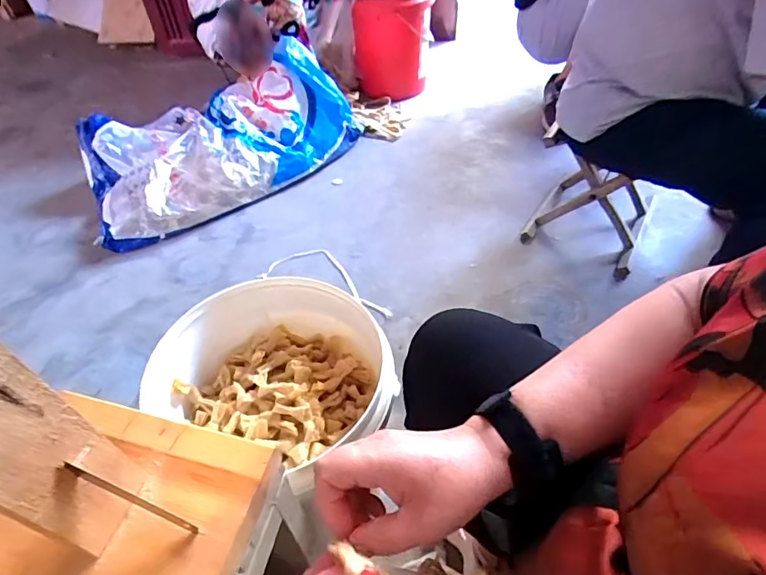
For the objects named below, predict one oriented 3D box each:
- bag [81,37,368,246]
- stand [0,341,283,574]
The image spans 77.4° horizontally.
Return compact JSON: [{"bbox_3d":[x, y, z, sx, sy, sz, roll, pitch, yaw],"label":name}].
[{"bbox_3d":[-0.424,-0.426,1.338,0.784,0.280,0.389,-21,49,-16],"label":"bag"},{"bbox_3d":[-0.201,0.100,0.287,0.203,0.209,0.139,11,48,13],"label":"stand"}]

